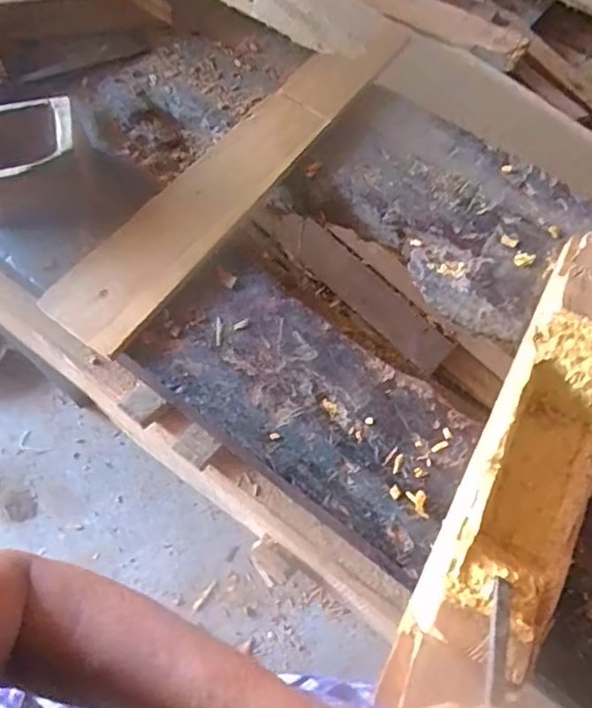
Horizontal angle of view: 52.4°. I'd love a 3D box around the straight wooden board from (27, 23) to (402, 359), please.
[{"bbox_3d":[-0.052,-0.186,0.583,0.085,0.022,0.455,34,70,15],"label":"straight wooden board"}]

